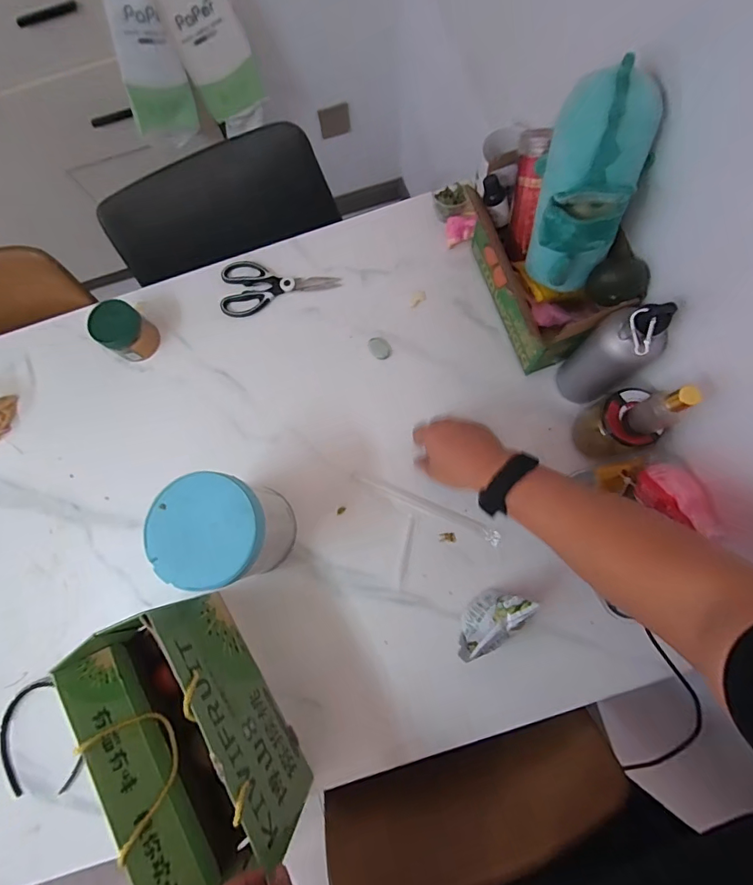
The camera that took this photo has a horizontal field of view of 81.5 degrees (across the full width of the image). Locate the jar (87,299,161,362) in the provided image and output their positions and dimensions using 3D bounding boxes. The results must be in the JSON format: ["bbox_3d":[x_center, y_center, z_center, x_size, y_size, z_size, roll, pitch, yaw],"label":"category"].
[{"bbox_3d":[-0.391,-0.173,0.690,0.075,0.084,0.073,-1,79,4],"label":"jar"}]

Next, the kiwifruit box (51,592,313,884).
[{"bbox_3d":[-0.212,0.336,0.510,0.125,0.174,0.276,-31,79,-5],"label":"kiwifruit box"}]

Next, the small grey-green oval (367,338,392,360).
[{"bbox_3d":[0.005,-0.147,0.684,0.038,0.010,0.027,37,84,9],"label":"small grey-green oval"}]

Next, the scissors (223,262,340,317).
[{"bbox_3d":[-0.159,-0.260,0.719,0.194,0.010,0.091,-7,79,2],"label":"scissors"}]

